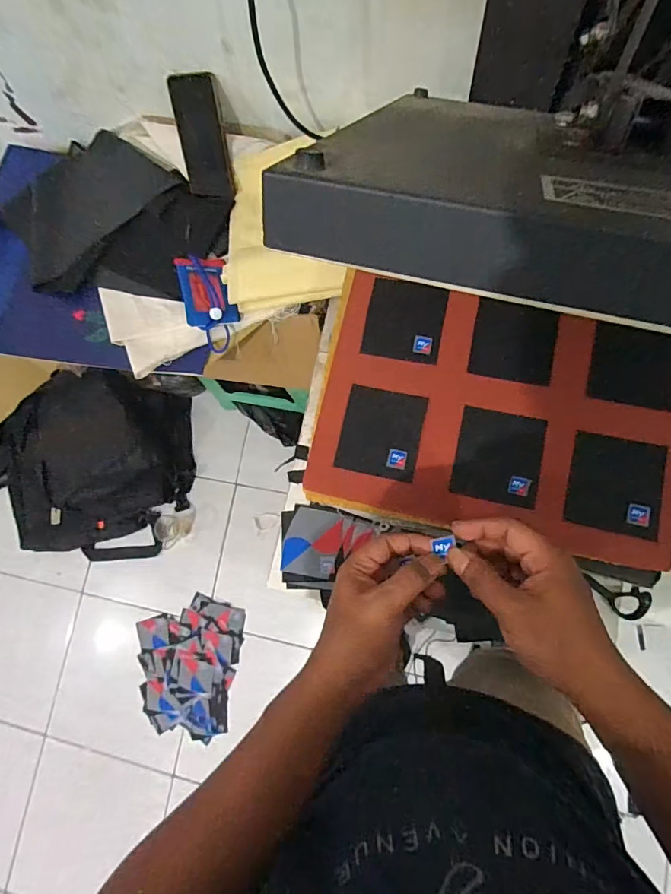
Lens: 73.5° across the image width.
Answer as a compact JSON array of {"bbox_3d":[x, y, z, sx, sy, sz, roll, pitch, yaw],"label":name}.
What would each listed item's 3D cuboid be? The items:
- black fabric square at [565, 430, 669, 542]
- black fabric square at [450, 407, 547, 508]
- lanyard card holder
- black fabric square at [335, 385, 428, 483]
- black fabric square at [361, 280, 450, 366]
[{"bbox_3d":[0.293,0.039,0.469,0.090,0.004,0.096,12,84,12],"label":"black fabric square"},{"bbox_3d":[0.177,0.010,0.488,0.089,0.004,0.098,11,79,10],"label":"black fabric square"},{"bbox_3d":[-0.191,-0.224,0.682,0.072,0.042,0.157,-14,79,6],"label":"lanyard card holder"},{"bbox_3d":[0.052,-0.016,0.509,0.088,0.004,0.098,11,82,11],"label":"black fabric square"},{"bbox_3d":[0.080,-0.140,0.521,0.088,0.008,0.076,11,83,10],"label":"black fabric square"}]

